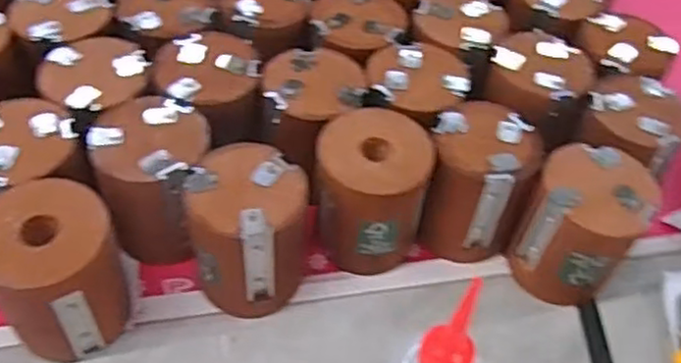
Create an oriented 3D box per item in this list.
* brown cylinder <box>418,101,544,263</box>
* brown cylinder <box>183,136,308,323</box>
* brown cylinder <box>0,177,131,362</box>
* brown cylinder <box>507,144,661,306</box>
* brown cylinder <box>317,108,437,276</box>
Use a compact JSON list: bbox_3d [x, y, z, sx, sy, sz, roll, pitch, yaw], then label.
[{"bbox_3d":[0.100,0.002,0.529,0.074,0.098,0.078,9,51,2],"label":"brown cylinder"},{"bbox_3d":[-0.066,0.038,0.489,0.079,0.104,0.077,4,51,-2],"label":"brown cylinder"},{"bbox_3d":[-0.184,0.061,0.457,0.076,0.107,0.077,3,51,-3],"label":"brown cylinder"},{"bbox_3d":[0.171,0.038,0.509,0.073,0.108,0.070,3,51,-3],"label":"brown cylinder"},{"bbox_3d":[0.019,0.012,0.513,0.081,0.104,0.076,2,51,-3],"label":"brown cylinder"}]

